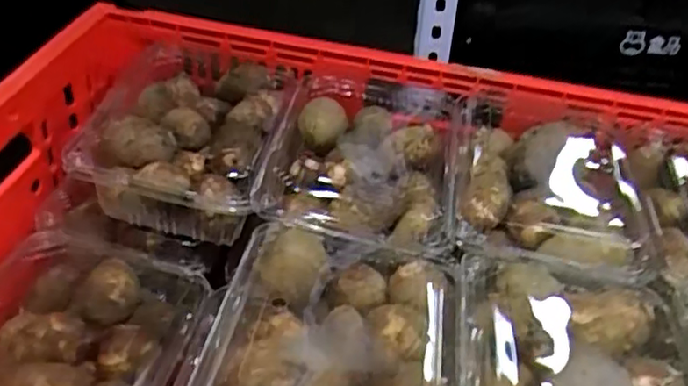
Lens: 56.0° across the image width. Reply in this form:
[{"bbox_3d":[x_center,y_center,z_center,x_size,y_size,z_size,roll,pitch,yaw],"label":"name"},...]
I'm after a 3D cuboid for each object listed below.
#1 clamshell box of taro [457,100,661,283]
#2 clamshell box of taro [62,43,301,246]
[{"bbox_3d":[0.144,-0.001,0.445,0.138,0.052,0.154,7,37,3],"label":"clamshell box of taro"},{"bbox_3d":[-0.112,-0.040,0.478,0.135,0.062,0.169,9,37,6],"label":"clamshell box of taro"}]

